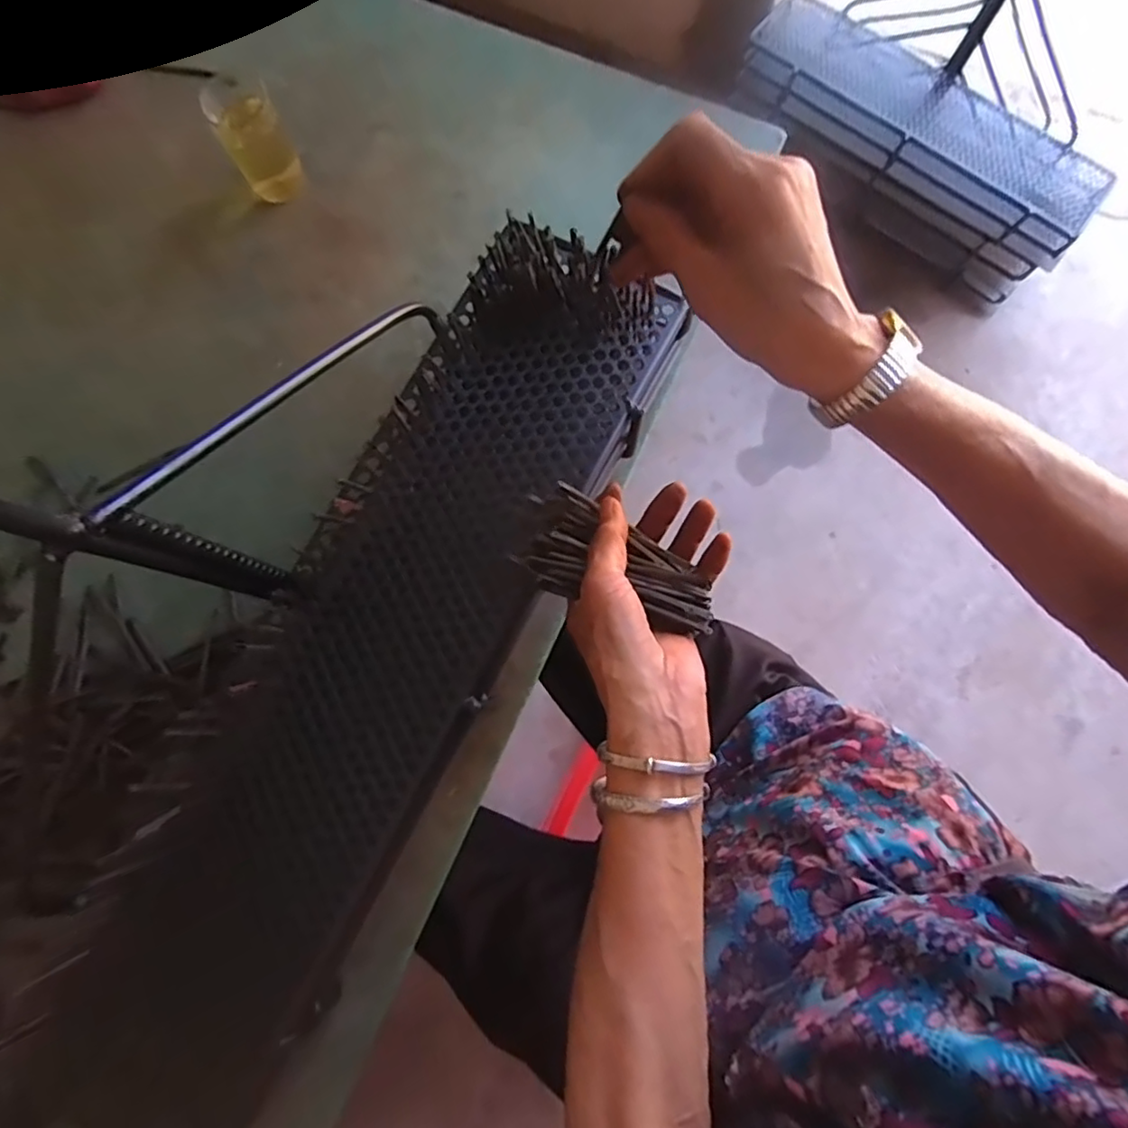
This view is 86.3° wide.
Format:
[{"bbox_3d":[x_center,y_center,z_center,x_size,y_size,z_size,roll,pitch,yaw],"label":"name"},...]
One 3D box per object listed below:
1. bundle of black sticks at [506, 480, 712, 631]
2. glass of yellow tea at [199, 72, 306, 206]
[{"bbox_3d":[0.031,0.002,0.359,0.125,0.019,0.063,29,78,14],"label":"bundle of black sticks"},{"bbox_3d":[-0.255,-0.353,0.501,0.050,0.071,0.046,-27,79,-4],"label":"glass of yellow tea"}]

